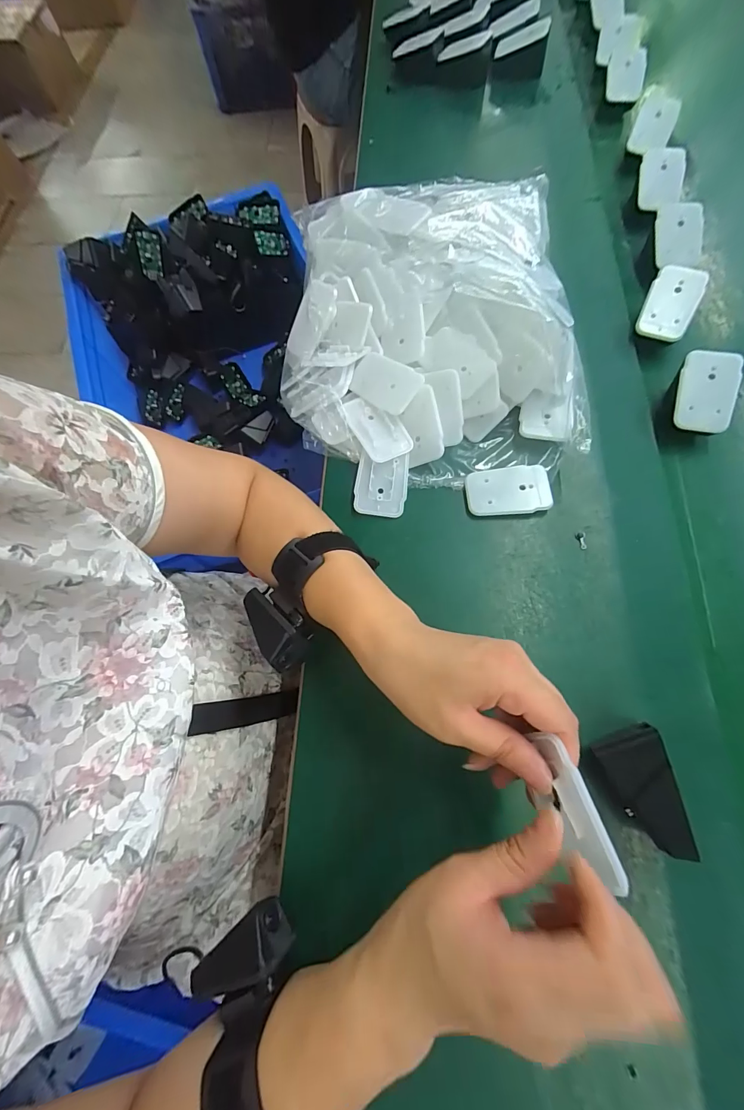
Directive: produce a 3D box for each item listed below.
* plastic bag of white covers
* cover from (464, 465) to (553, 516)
[{"bbox_3d":[0.046,-0.222,0.379,0.263,0.081,0.306,2,70,2],"label":"plastic bag of white covers"},{"bbox_3d":[0.116,-0.055,0.340,0.067,0.013,0.042,-4,70,0],"label":"cover"}]

